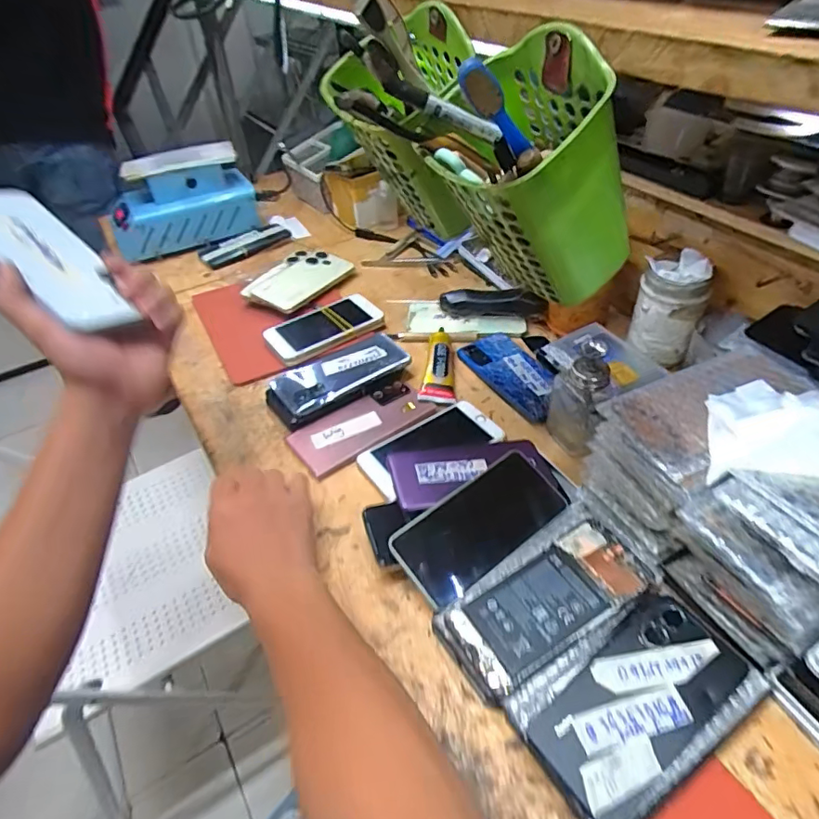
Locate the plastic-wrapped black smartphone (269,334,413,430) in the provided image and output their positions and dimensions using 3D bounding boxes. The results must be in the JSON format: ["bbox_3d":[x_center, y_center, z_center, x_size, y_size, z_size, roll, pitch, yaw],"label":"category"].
[{"bbox_3d":[-0.087,-0.039,0.676,0.177,0.030,0.084,-28,48,-19],"label":"plastic-wrapped black smartphone"}]

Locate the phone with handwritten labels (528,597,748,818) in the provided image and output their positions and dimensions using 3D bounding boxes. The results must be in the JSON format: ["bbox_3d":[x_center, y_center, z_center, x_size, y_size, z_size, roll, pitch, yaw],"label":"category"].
[{"bbox_3d":[0.164,0.209,0.391,0.161,0.016,0.075,-32,54,-23],"label":"phone with handwritten labels"}]

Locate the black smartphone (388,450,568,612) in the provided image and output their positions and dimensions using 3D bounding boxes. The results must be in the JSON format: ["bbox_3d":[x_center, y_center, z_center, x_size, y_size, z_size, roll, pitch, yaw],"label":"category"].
[{"bbox_3d":[0.065,0.101,0.493,0.163,0.008,0.076,-31,68,-23],"label":"black smartphone"}]

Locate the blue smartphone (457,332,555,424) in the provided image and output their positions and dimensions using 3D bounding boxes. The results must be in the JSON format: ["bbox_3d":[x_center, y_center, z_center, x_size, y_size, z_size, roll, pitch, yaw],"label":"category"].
[{"bbox_3d":[0.136,-0.047,0.684,0.085,0.014,0.162,-26,47,-21],"label":"blue smartphone"}]

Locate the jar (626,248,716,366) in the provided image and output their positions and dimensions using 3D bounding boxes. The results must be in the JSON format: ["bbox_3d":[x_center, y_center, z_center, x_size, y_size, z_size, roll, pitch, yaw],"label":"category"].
[{"bbox_3d":[0.308,-0.122,0.648,0.070,0.117,0.064,-2,43,2],"label":"jar"}]

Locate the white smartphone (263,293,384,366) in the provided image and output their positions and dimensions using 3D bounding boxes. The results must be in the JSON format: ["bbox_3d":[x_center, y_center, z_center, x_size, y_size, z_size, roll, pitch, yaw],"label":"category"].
[{"bbox_3d":[-0.113,-0.115,0.756,0.166,0.015,0.084,-31,57,-23],"label":"white smartphone"}]

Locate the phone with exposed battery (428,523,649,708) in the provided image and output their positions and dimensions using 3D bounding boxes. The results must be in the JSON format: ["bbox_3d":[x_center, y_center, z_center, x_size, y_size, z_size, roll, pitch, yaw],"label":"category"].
[{"bbox_3d":[0.109,0.153,0.437,0.166,0.012,0.073,-23,46,-19],"label":"phone with exposed battery"}]

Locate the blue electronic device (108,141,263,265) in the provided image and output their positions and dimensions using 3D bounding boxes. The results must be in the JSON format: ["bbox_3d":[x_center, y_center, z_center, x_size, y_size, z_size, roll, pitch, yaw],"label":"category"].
[{"bbox_3d":[-0.389,-0.354,0.940,0.237,0.143,0.105,-20,45,-16],"label":"blue electronic device"}]

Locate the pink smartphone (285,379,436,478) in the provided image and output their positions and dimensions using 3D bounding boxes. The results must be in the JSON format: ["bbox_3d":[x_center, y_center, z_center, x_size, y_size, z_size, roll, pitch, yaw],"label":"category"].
[{"bbox_3d":[-0.053,0.018,0.625,0.160,0.014,0.070,-27,48,-22],"label":"pink smartphone"}]

